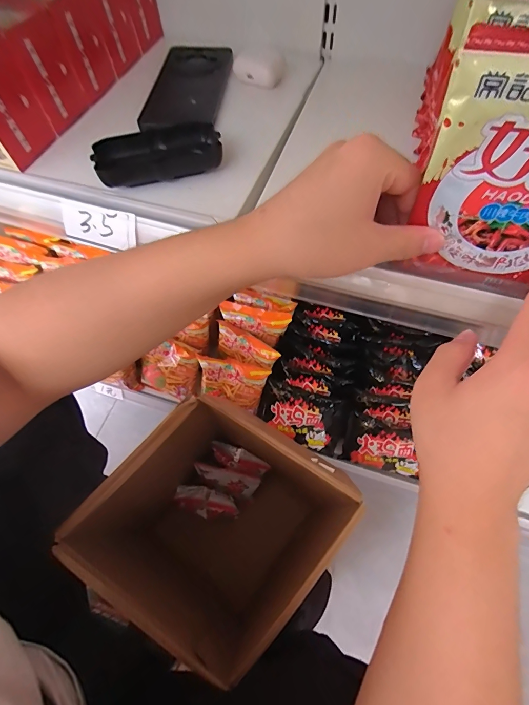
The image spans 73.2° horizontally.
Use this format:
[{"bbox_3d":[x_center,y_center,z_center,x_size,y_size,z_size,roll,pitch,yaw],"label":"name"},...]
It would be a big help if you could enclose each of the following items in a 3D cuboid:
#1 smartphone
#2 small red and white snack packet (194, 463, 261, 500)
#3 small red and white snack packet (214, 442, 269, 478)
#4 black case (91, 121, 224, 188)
[{"bbox_3d":[-0.085,-0.298,0.403,0.084,0.017,0.155,2,63,3],"label":"smartphone"},{"bbox_3d":[-0.076,0.248,0.704,0.127,0.035,0.050,23,65,-6],"label":"small red and white snack packet"},{"bbox_3d":[-0.050,0.218,0.720,0.117,0.032,0.042,17,65,10],"label":"small red and white snack packet"},{"bbox_3d":[-0.098,-0.184,0.328,0.108,0.025,0.053,-18,64,-7],"label":"black case"}]

